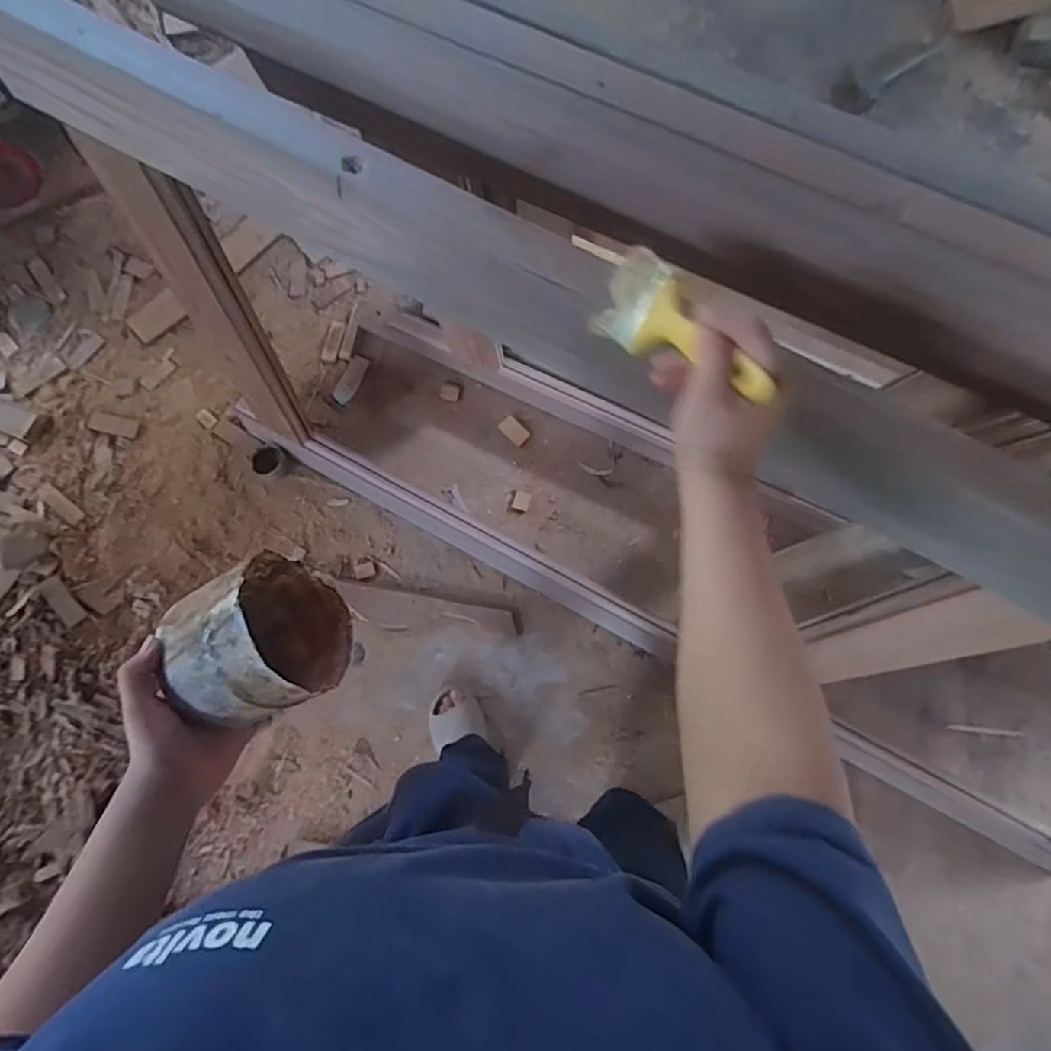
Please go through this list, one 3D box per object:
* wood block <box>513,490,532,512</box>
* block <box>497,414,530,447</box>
[{"bbox_3d":[-0.009,-0.056,1.433,0.038,0.015,0.043,14,76,3],"label":"wood block"},{"bbox_3d":[-0.027,-0.227,1.470,0.073,0.018,0.044,43,80,6],"label":"block"}]

